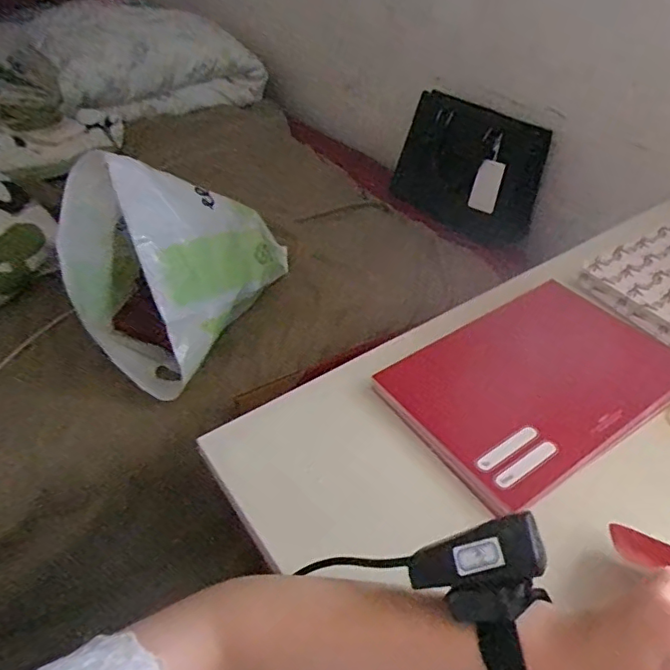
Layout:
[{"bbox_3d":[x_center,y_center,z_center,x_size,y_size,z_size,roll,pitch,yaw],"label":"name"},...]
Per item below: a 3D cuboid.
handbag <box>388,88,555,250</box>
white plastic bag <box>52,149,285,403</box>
[{"bbox_3d":[0.245,-0.312,1.030,0.262,0.212,0.092,38,40,29],"label":"handbag"},{"bbox_3d":[-0.201,-0.120,0.719,0.179,0.257,0.288,16,42,16],"label":"white plastic bag"}]

